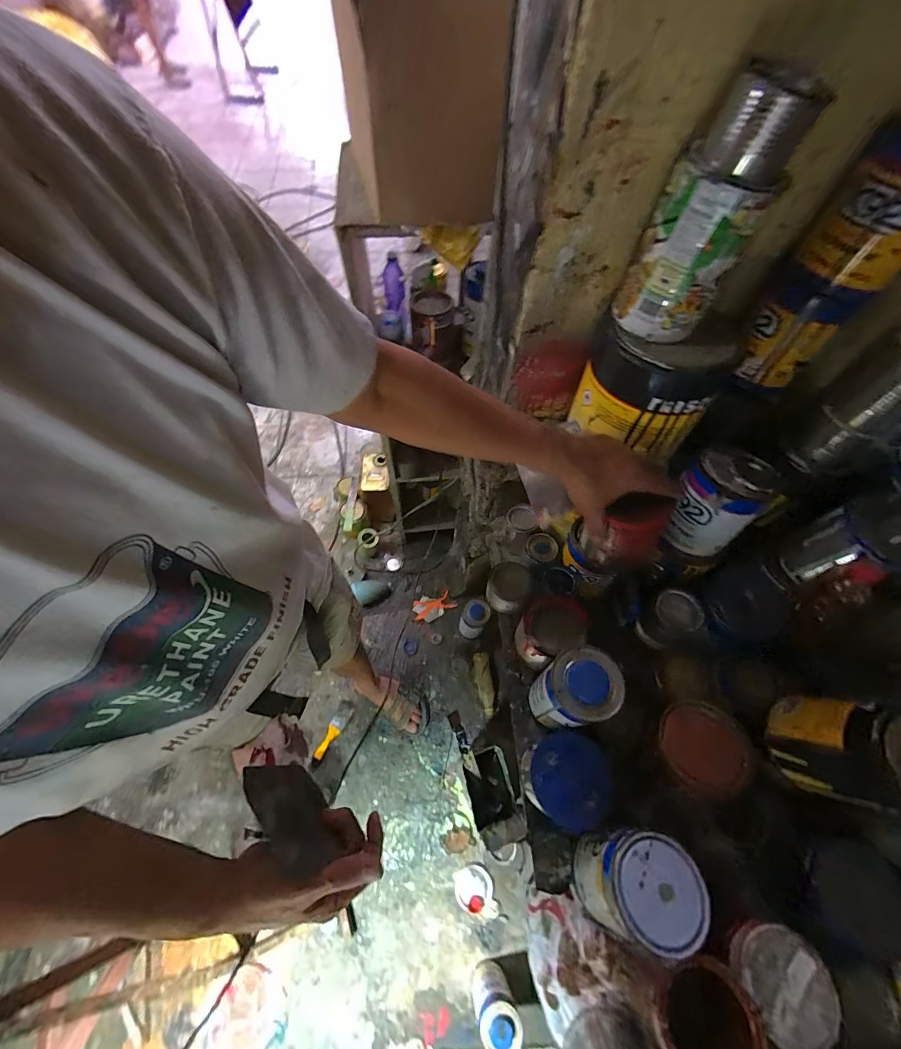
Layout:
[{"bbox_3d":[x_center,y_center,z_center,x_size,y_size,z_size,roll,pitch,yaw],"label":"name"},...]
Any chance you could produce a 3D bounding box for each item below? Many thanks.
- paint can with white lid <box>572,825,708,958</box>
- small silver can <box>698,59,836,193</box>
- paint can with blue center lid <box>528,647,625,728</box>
[{"bbox_3d":[0.217,0.422,0.473,0.102,0.120,0.103,1,61,-2],"label":"paint can with white lid"},{"bbox_3d":[0.267,-0.344,0.349,0.073,0.065,0.074,27,63,12],"label":"small silver can"},{"bbox_3d":[0.156,0.219,0.528,0.082,0.134,0.087,-4,61,-5],"label":"paint can with blue center lid"}]

